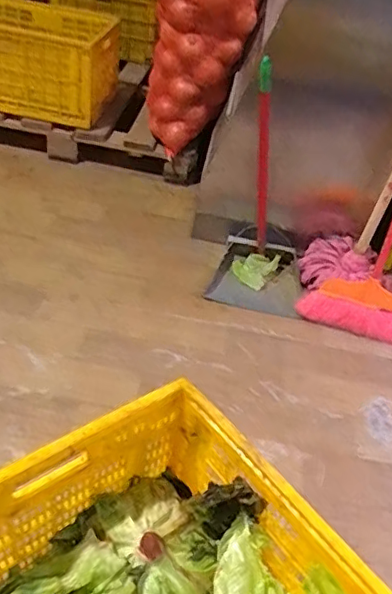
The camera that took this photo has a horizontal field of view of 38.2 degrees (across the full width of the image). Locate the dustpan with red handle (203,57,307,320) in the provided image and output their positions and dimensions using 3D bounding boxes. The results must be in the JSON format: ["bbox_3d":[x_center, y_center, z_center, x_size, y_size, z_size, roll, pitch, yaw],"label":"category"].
[{"bbox_3d":[0.215,-0.244,1.507,0.264,0.627,0.291,15,40,6],"label":"dustpan with red handle"}]

